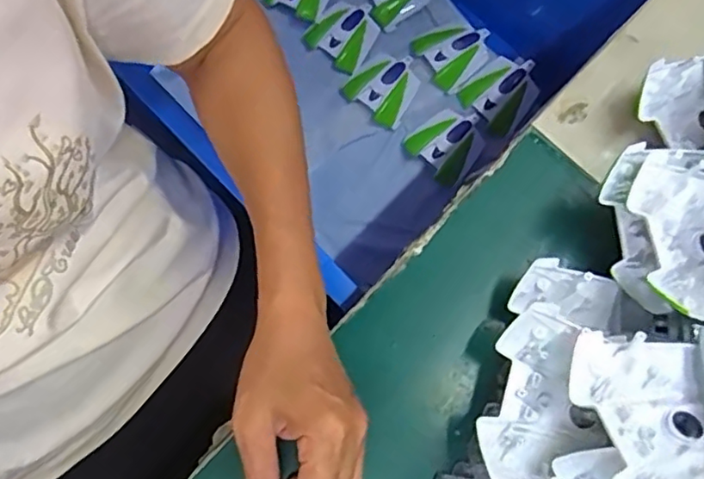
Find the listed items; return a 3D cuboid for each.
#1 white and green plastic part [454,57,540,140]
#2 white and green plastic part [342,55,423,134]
[{"bbox_3d":[0.213,-0.210,0.844,0.090,0.026,0.103,43,94,1],"label":"white and green plastic part"},{"bbox_3d":[0.053,-0.219,0.845,0.101,0.027,0.093,-44,80,-11],"label":"white and green plastic part"}]

